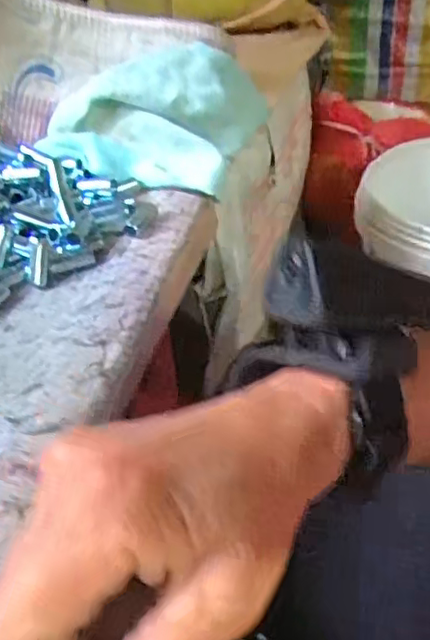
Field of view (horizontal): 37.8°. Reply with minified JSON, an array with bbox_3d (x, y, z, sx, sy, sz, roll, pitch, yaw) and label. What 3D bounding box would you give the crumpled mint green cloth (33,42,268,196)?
[{"bbox_3d":[-0.055,-0.193,0.581,0.178,0.082,0.161,4,39,12],"label":"crumpled mint green cloth"}]

